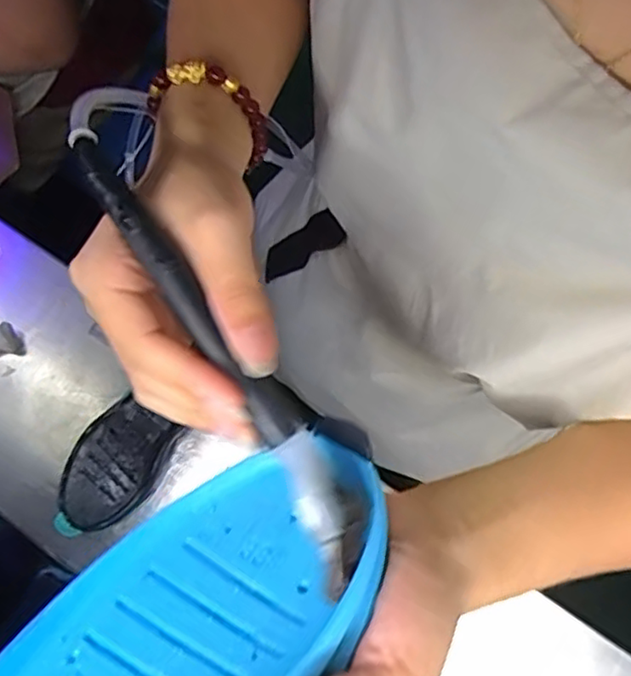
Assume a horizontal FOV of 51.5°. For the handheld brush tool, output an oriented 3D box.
[{"bbox_3d":[-0.034,0.002,0.227,0.025,0.019,0.178,-34,86,-8],"label":"handheld brush tool"}]

